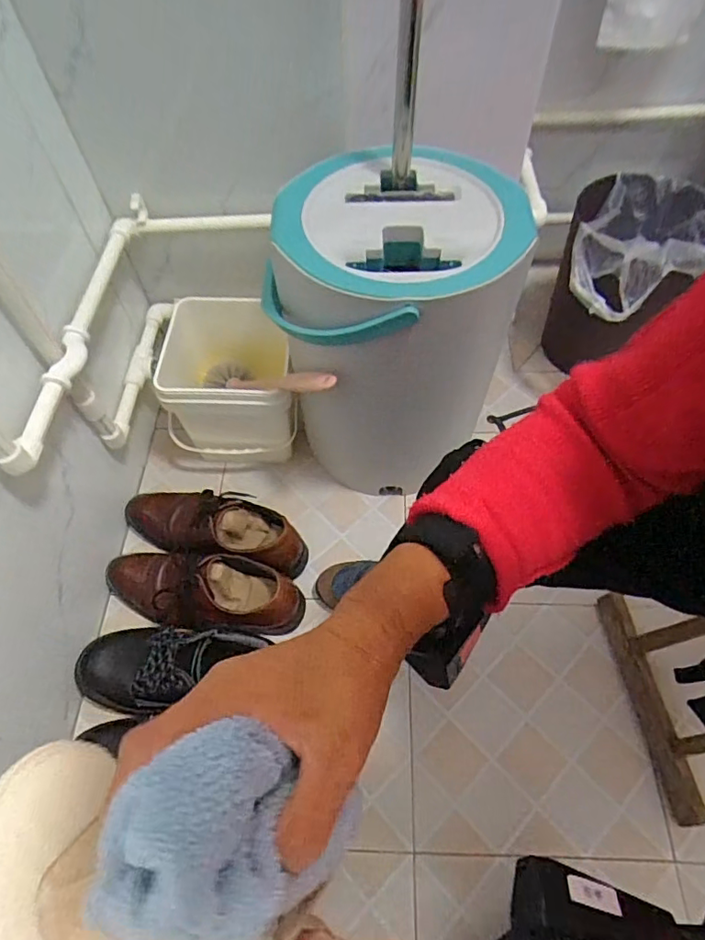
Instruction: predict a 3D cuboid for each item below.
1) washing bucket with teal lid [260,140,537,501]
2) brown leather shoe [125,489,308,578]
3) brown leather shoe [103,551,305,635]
[{"bbox_3d":[0.061,-0.182,0.753,0.270,0.391,0.293,-1,59,2],"label":"washing bucket with teal lid"},{"bbox_3d":[-0.210,0.081,0.805,0.286,0.102,0.111,15,61,12],"label":"brown leather shoe"},{"bbox_3d":[-0.211,0.164,0.749,0.285,0.089,0.106,8,60,8],"label":"brown leather shoe"}]

